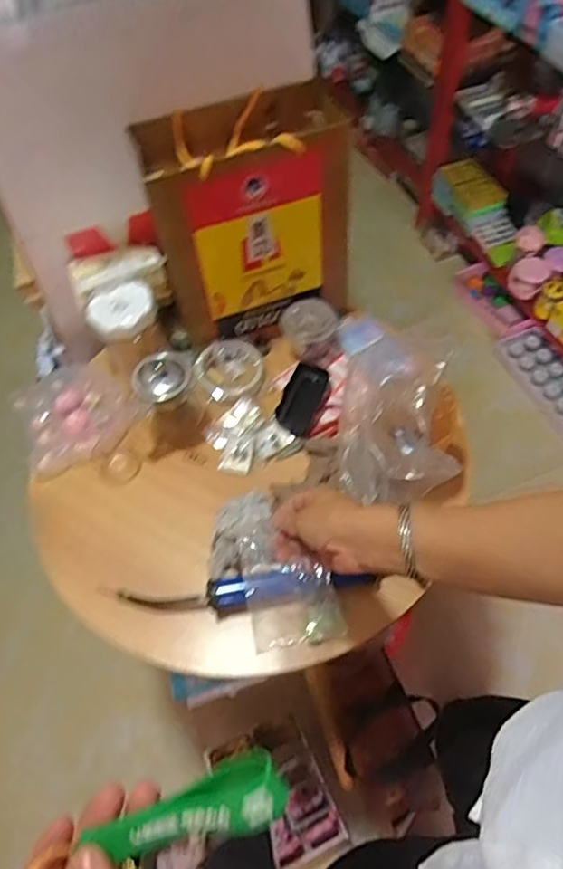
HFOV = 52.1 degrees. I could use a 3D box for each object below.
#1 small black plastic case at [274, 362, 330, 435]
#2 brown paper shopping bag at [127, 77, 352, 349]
[{"bbox_3d":[0.030,-0.052,0.812,0.052,0.010,0.101,27,82,-2],"label":"small black plastic case"},{"bbox_3d":[-0.043,-0.288,0.782,0.245,0.255,0.146,-16,58,-5],"label":"brown paper shopping bag"}]

